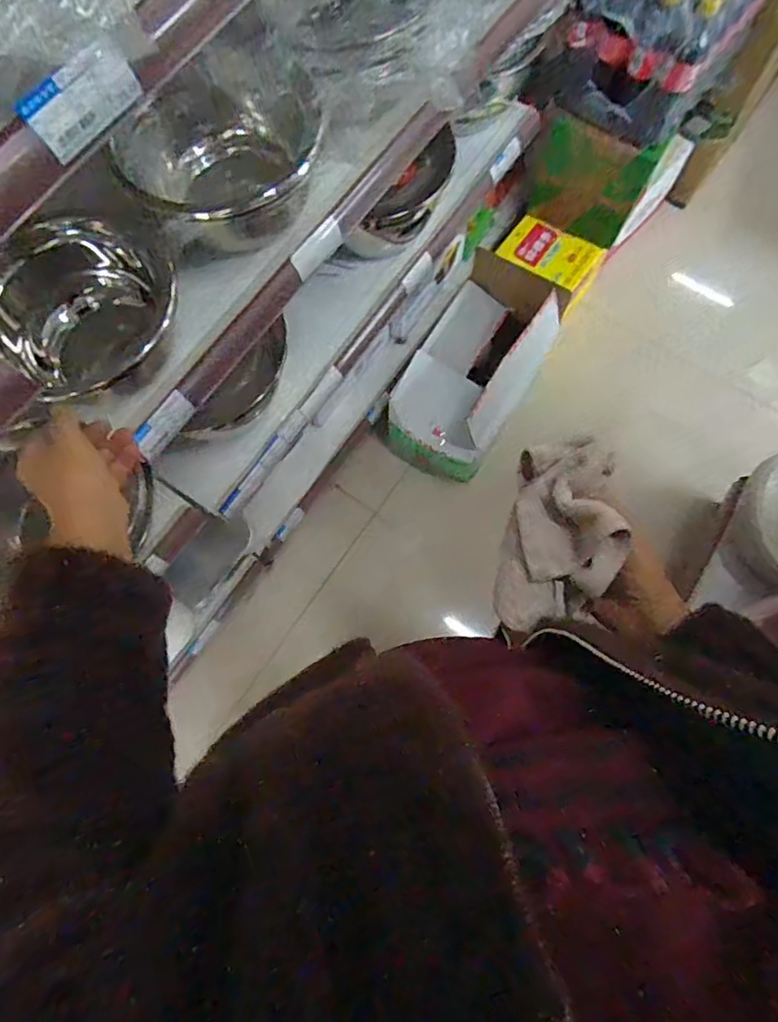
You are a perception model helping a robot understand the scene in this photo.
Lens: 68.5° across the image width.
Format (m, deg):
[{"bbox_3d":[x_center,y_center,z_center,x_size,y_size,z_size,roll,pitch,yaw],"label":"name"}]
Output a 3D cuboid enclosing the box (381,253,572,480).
[{"bbox_3d":[0.193,-0.322,1.290,0.250,0.276,0.443,31,77,9],"label":"box"}]

